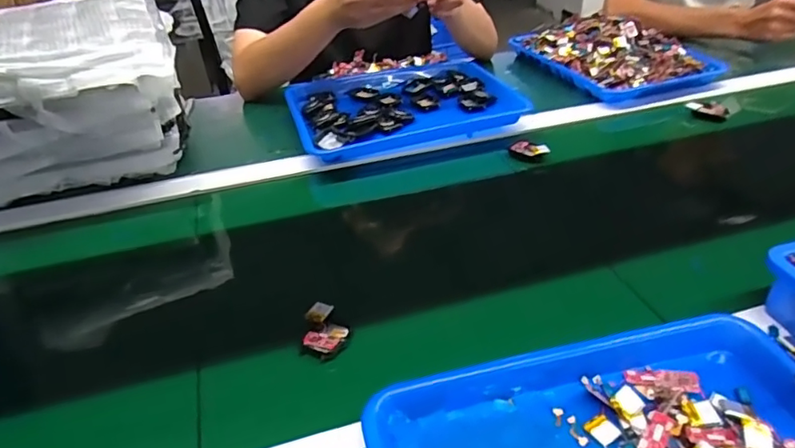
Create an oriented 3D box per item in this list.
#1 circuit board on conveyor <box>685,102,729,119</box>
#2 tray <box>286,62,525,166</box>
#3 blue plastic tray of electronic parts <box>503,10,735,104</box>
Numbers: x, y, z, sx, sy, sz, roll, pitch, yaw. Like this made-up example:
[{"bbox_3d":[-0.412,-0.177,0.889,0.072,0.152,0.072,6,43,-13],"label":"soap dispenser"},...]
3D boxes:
[{"bbox_3d":[0.476,-0.177,0.831,0.057,0.016,0.019,21,43,28],"label":"circuit board on conveyor"},{"bbox_3d":[0.001,-0.193,0.863,0.335,0.037,0.265,-12,38,-11],"label":"tray"},{"bbox_3d":[0.386,-0.316,0.977,0.226,0.054,0.316,-16,39,-17],"label":"blue plastic tray of electronic parts"}]

